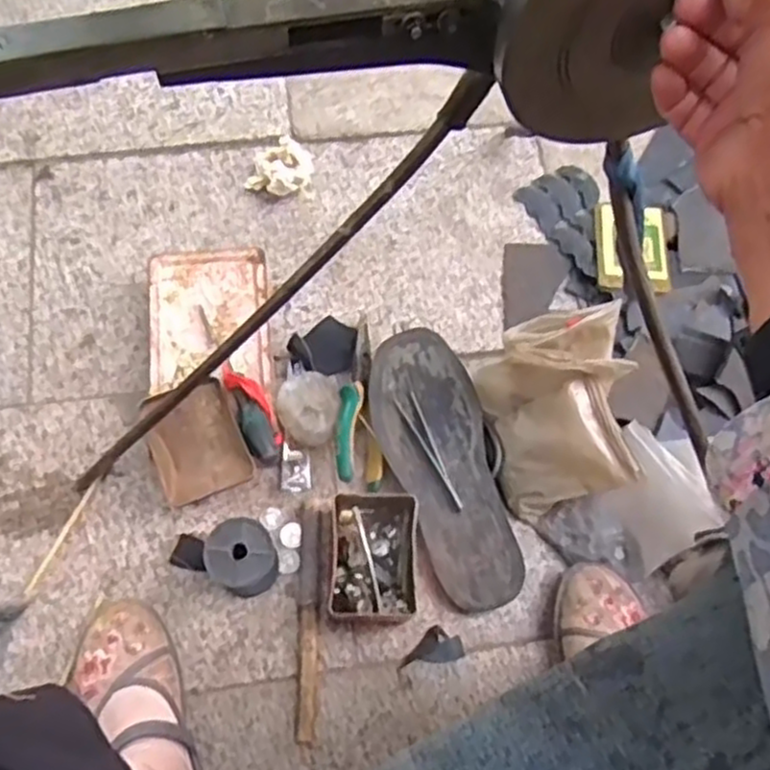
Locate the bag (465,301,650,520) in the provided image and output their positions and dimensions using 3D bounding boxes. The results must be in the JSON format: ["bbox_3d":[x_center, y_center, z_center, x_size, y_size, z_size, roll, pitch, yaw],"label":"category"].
[{"bbox_3d":[0.170,0.018,0.732,0.125,0.133,0.179,-11,67,-8],"label":"bag"}]

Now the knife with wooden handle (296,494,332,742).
[{"bbox_3d":[-0.069,0.217,0.715,0.030,0.016,0.214,2,66,-2],"label":"knife with wooden handle"}]

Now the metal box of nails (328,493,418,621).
[{"bbox_3d":[-0.011,0.165,0.722,0.083,0.046,0.116,2,66,-2],"label":"metal box of nails"}]

